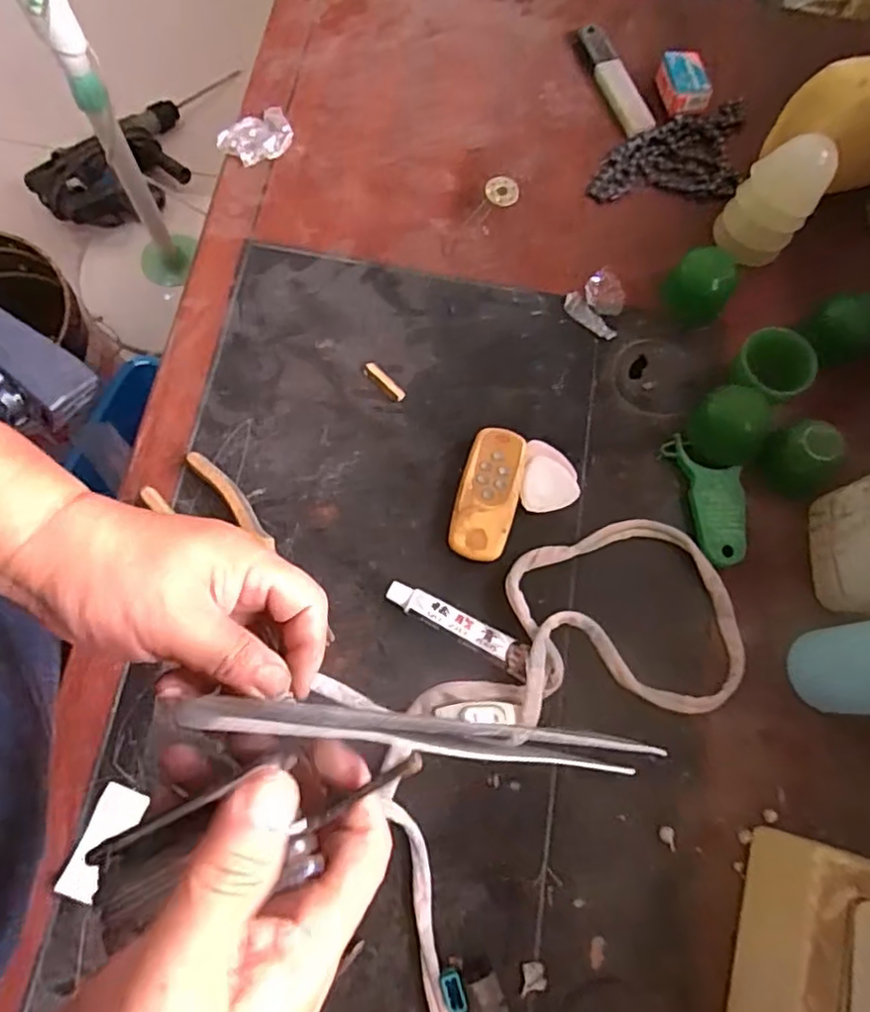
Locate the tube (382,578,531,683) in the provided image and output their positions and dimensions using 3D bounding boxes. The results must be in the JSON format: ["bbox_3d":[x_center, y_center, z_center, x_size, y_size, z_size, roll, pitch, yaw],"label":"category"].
[{"bbox_3d":[0.018,0.085,0.465,0.111,0.014,0.024,30,75,7],"label":"tube"}]

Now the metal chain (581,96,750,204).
[{"bbox_3d":[0.221,-0.310,0.592,0.169,0.014,0.085,-23,76,-8],"label":"metal chain"}]

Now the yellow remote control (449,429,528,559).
[{"bbox_3d":[0.041,-0.009,0.494,0.045,0.015,0.101,13,74,2],"label":"yellow remote control"}]

